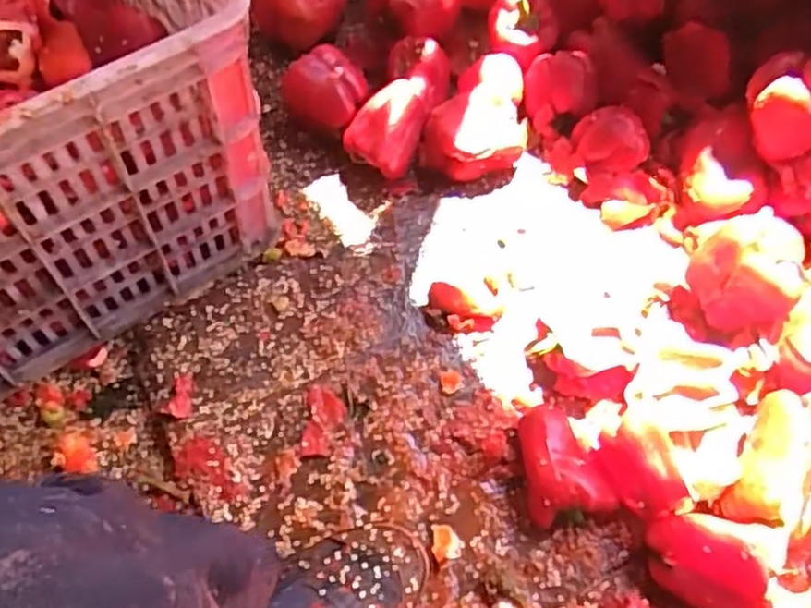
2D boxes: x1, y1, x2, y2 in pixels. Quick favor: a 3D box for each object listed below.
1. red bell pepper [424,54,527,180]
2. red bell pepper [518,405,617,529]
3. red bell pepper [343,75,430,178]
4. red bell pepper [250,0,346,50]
[{"bbox_3d":[0.077,-0.206,0.794,0.102,0.063,0.130,-4,63,-6],"label":"red bell pepper"},{"bbox_3d":[0.131,0.135,0.619,0.071,0.050,0.095,-11,64,-9],"label":"red bell pepper"},{"bbox_3d":[-0.020,-0.198,0.799,0.077,0.076,0.120,16,63,5],"label":"red bell pepper"},{"bbox_3d":[-0.125,-0.362,0.870,0.097,0.070,0.081,-37,71,-20],"label":"red bell pepper"}]

